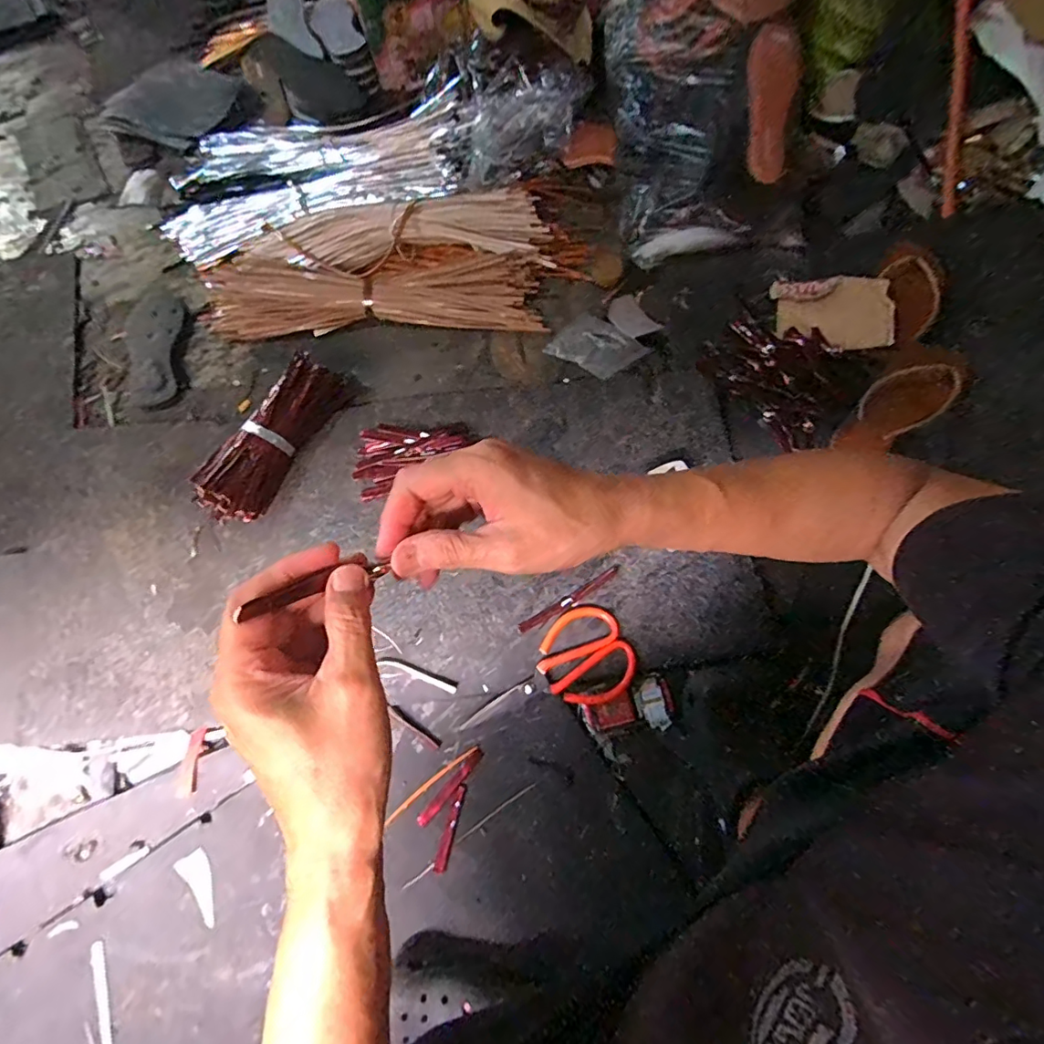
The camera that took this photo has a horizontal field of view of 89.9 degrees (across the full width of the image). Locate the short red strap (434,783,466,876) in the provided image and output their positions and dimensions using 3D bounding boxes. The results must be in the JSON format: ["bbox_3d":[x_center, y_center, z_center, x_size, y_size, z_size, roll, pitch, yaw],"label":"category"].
[{"bbox_3d":[-0.083,0.353,0.605,0.015,0.004,0.090,12,66,5],"label":"short red strap"}]

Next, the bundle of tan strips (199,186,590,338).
[{"bbox_3d":[-0.207,-0.438,0.870,0.616,0.079,0.242,1,69,-2],"label":"bundle of tan strips"}]

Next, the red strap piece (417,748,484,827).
[{"bbox_3d":[-0.084,0.314,0.620,0.015,0.004,0.103,39,72,12],"label":"red strap piece"}]

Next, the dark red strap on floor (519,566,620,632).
[{"bbox_3d":[0.062,0.101,0.679,0.151,0.009,0.014,-29,73,-13],"label":"dark red strap on floor"}]

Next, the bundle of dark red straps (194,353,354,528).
[{"bbox_3d":[-0.358,-0.122,0.752,0.080,0.076,0.263,25,71,9],"label":"bundle of dark red straps"}]

